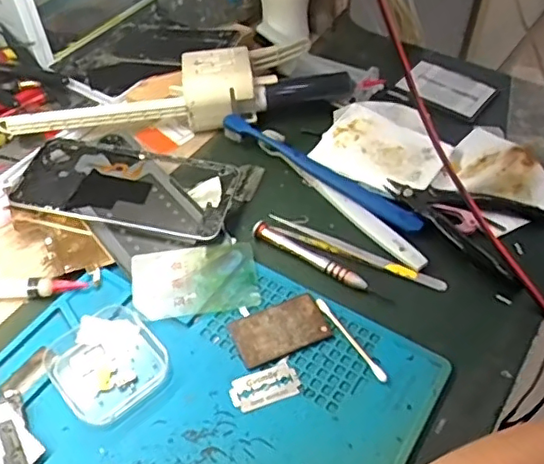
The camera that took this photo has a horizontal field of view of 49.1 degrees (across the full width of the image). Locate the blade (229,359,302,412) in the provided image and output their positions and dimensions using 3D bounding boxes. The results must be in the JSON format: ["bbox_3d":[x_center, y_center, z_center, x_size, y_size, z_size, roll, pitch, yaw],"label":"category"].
[{"bbox_3d":[-0.005,0.095,0.368,0.042,0.004,0.024,-17,51,-14],"label":"blade"}]

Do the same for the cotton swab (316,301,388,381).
[{"bbox_3d":[0.051,0.068,0.387,0.006,0.004,0.072,-25,54,-20],"label":"cotton swab"}]

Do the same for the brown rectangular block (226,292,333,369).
[{"bbox_3d":[0.005,0.064,0.394,0.061,0.004,0.036,-19,52,-16],"label":"brown rectangular block"}]

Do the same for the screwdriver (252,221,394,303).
[{"bbox_3d":[0.035,0.019,0.428,0.111,0.007,0.013,27,55,22],"label":"screwdriver"}]

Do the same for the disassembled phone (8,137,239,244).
[{"bbox_3d":[-0.114,-0.032,0.464,0.166,0.012,0.078,8,50,7],"label":"disassembled phone"}]

